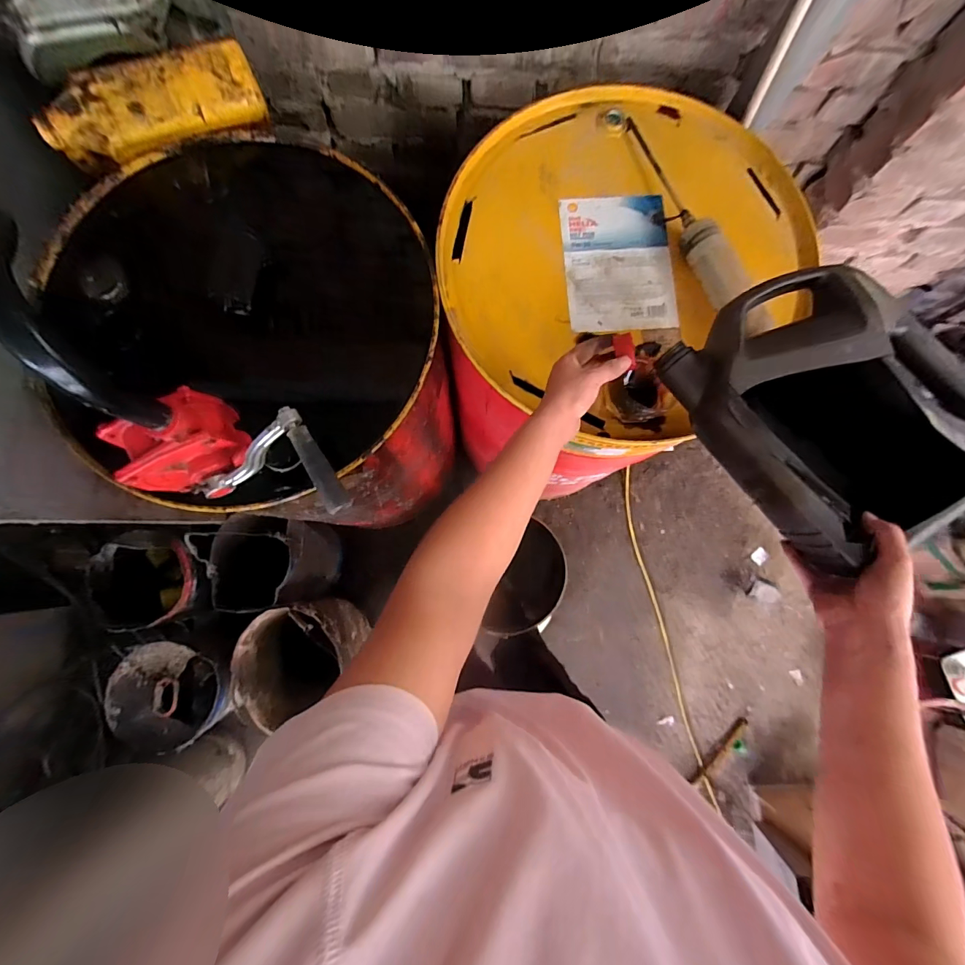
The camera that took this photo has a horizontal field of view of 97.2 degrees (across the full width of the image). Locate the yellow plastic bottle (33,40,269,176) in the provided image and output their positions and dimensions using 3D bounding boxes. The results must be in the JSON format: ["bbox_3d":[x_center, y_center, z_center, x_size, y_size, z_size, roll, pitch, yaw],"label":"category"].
[{"bbox_3d":[-0.460,-0.524,0.599,0.289,0.093,0.077,-27,83,-4],"label":"yellow plastic bottle"}]

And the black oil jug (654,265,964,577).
[{"bbox_3d":[0.368,-0.079,0.437,0.225,0.087,0.294,-33,83,-4],"label":"black oil jug"}]

